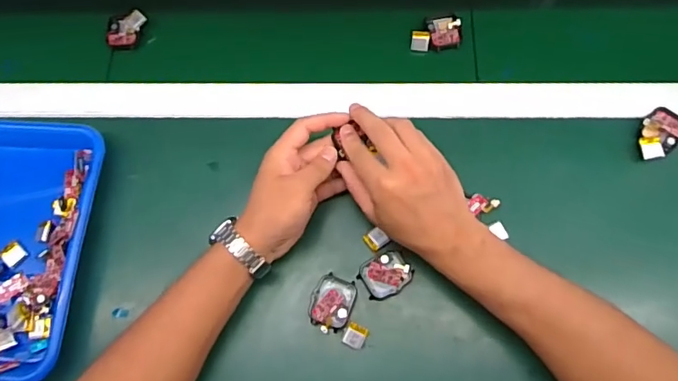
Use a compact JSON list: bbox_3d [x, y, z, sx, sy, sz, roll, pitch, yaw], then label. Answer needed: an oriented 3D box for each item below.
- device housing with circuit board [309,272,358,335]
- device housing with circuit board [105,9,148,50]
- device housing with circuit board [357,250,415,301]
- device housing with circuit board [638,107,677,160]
[{"bbox_3d":[-0.007,0.105,0.468,0.039,0.014,0.050,21,73,10],"label":"device housing with circuit board"},{"bbox_3d":[-0.243,-0.183,0.576,0.044,0.020,0.038,-6,70,1],"label":"device housing with circuit board"},{"bbox_3d":[0.044,0.079,0.475,0.047,0.009,0.040,-30,72,-8],"label":"device housing with circuit board"},{"bbox_3d":[0.323,-0.056,0.508,0.062,0.012,0.038,-43,74,-12],"label":"device housing with circuit board"}]

